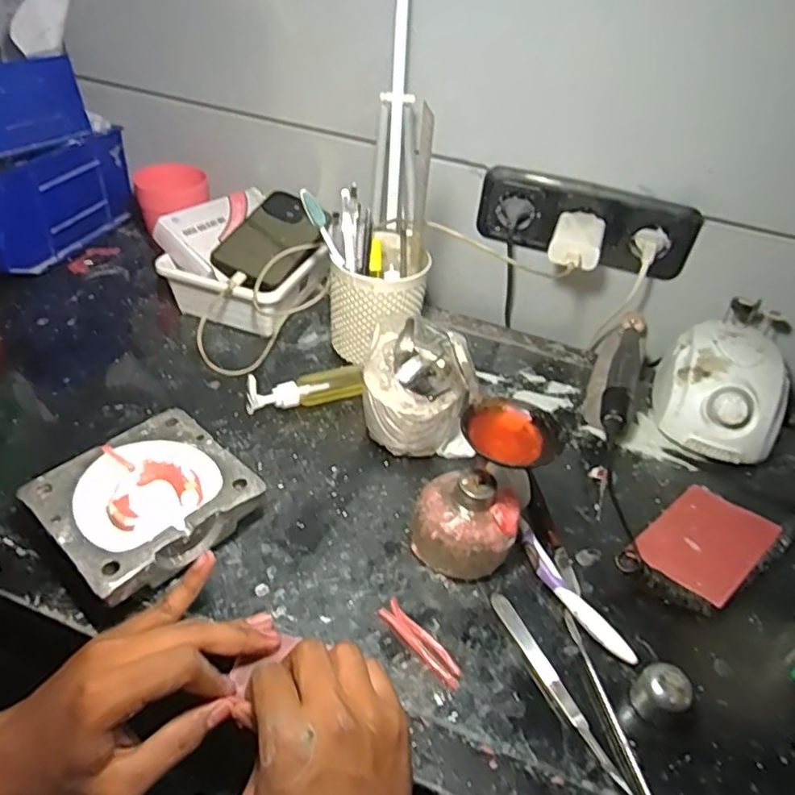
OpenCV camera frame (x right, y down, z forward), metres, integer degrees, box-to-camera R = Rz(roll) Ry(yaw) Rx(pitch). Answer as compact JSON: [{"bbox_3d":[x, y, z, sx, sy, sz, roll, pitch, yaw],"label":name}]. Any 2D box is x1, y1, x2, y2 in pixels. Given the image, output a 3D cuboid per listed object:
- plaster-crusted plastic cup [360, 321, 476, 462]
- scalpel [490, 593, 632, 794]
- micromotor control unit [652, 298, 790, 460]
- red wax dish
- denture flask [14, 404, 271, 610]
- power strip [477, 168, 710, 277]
[{"bbox_3d":[0.017,-0.003,0.535,0.097,0.098,0.082,11,41,4],"label":"plaster-crusted plastic cup"},{"bbox_3d":[0.104,0.190,0.402,0.012,0.005,0.140,-15,46,-23],"label":"scalpel"},{"bbox_3d":[0.334,-0.021,0.614,0.120,0.091,0.173,29,46,22],"label":"micromotor control unit"},{"bbox_3d":[0.082,0.026,0.429,0.066,0.010,0.068,4,41,-4],"label":"red wax dish"},{"bbox_3d":[-0.184,0.081,0.450,0.116,0.045,0.130,34,48,27],"label":"denture flask"},{"bbox_3d":[0.198,-0.185,0.643,0.224,0.073,0.026,17,42,11],"label":"power strip"}]

